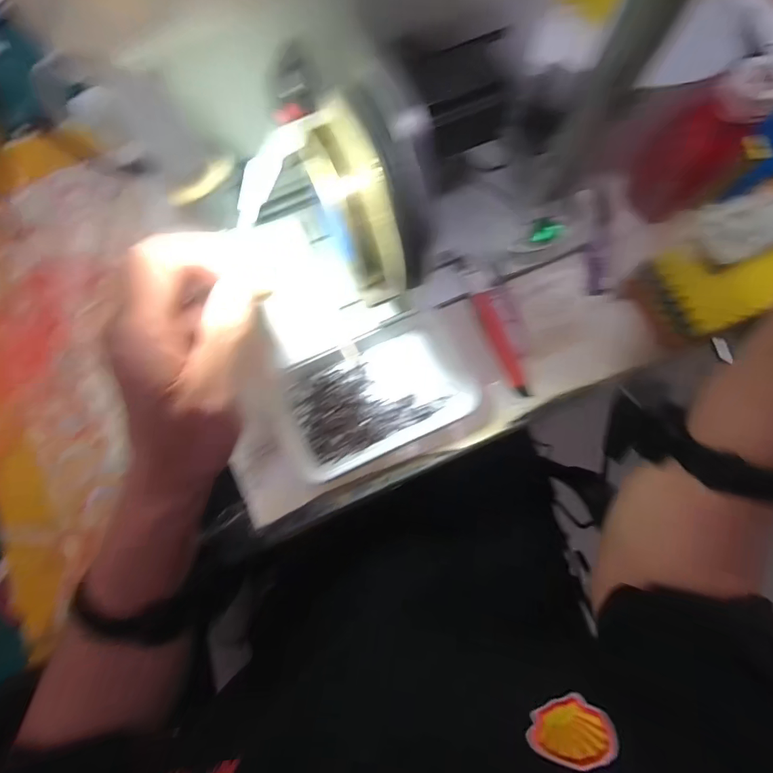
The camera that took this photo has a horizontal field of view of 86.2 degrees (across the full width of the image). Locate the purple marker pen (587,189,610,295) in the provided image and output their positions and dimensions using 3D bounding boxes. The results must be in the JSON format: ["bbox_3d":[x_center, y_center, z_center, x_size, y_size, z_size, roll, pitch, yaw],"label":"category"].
[{"bbox_3d":[0.206,-0.141,0.399,0.018,0.013,0.111,12,81,3],"label":"purple marker pen"}]

